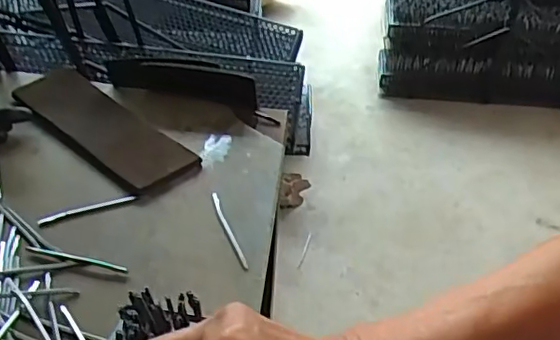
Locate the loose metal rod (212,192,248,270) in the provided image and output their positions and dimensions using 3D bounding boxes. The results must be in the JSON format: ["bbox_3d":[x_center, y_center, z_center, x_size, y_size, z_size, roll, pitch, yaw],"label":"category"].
[{"bbox_3d":[-0.052,0.060,0.598,0.009,0.005,0.102,-13,44,-17],"label":"loose metal rod"}]

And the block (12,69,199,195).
[{"bbox_3d":[-0.216,-0.053,0.707,0.264,0.018,0.086,30,48,27],"label":"block"}]

